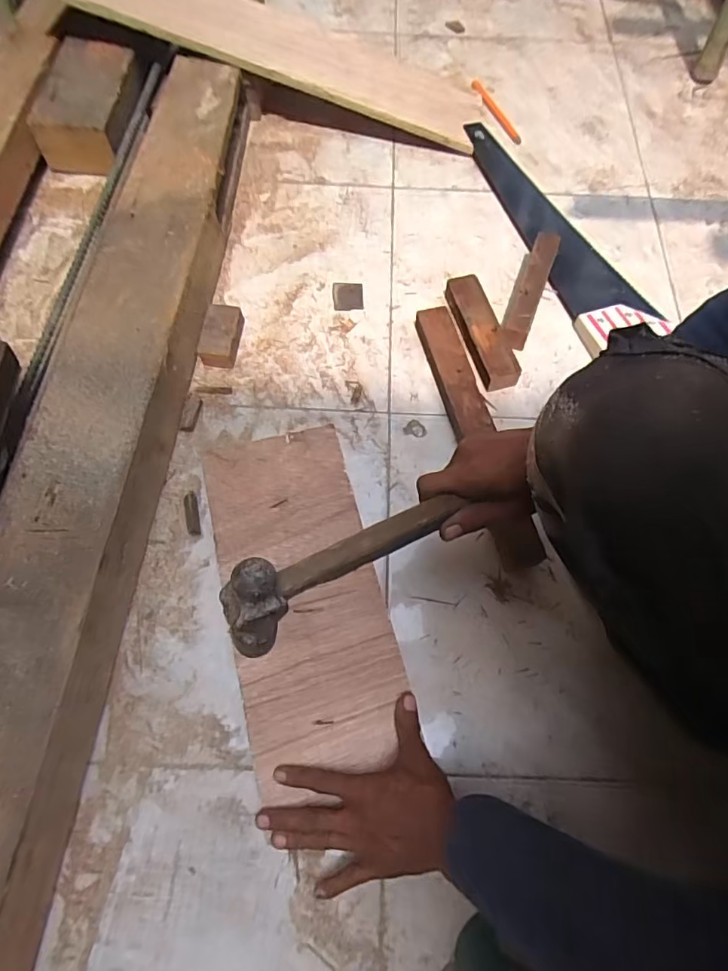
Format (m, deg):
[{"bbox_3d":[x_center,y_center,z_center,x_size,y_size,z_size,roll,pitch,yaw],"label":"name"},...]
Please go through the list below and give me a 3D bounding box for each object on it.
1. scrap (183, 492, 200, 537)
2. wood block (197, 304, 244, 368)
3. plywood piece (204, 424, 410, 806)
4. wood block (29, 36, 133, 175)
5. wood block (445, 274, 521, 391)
[{"bbox_3d":[-0.192,0.032,0.577,0.015,0.016,0.047,-9,84,-5],"label":"scrap"},{"bbox_3d":[-0.184,-0.192,0.666,0.047,0.038,0.079,8,68,2],"label":"wood block"},{"bbox_3d":[-0.065,0.108,0.549,0.157,0.008,0.362,-13,69,-6],"label":"plywood piece"},{"bbox_3d":[-0.422,-0.585,0.789,0.119,0.066,0.203,3,68,0],"label":"wood block"},{"bbox_3d":[0.151,-0.201,0.671,0.047,0.036,0.161,-15,69,-7],"label":"wood block"}]

